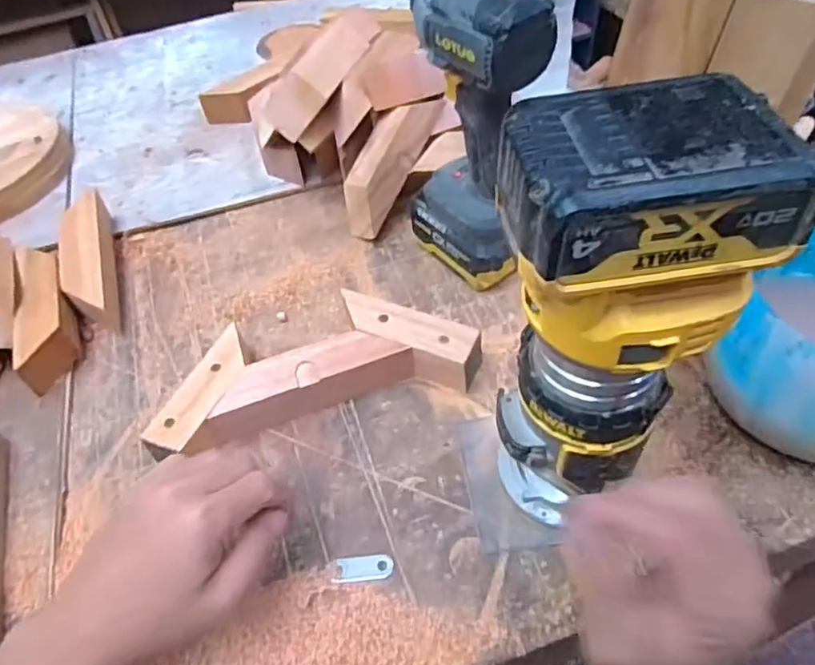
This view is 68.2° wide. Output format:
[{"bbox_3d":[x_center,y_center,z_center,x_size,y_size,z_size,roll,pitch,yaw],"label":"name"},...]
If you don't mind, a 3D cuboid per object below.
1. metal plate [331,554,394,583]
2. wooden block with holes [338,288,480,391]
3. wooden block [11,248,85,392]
[{"bbox_3d":[-0.029,0.157,0.402,0.040,0.004,0.017,-8,51,-1],"label":"metal plate"},{"bbox_3d":[0.001,0.006,0.492,0.119,0.041,0.038,15,55,17],"label":"wooden block with holes"},{"bbox_3d":[-0.319,-0.018,0.536,0.038,0.045,0.145,-19,52,-9],"label":"wooden block"}]

